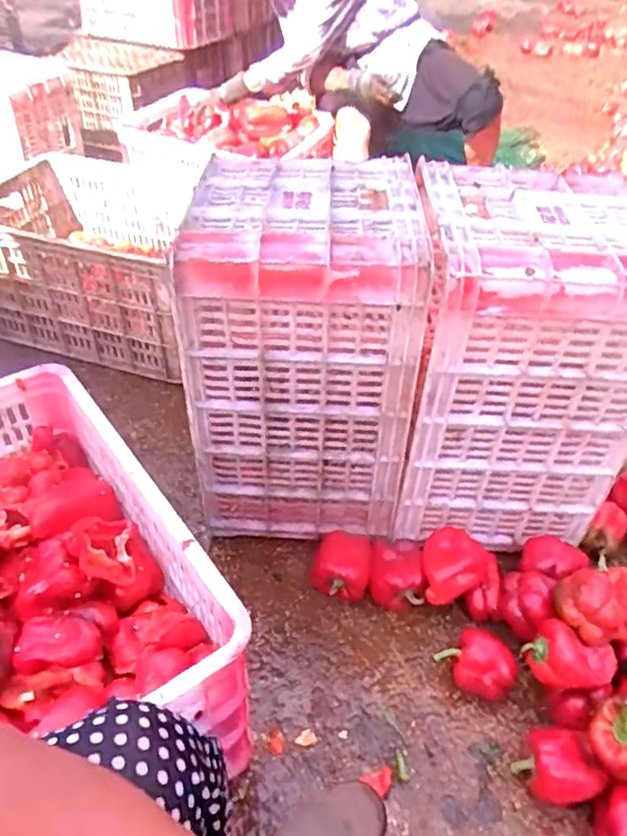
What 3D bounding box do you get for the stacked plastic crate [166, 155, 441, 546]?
[{"bbox_3d":[-0.012,-0.084,0.918,0.283,0.472,0.279,3,42,1],"label":"stacked plastic crate"}]

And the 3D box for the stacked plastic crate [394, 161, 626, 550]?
[{"bbox_3d":[0.283,-0.073,0.904,0.285,0.458,0.285,4,42,1],"label":"stacked plastic crate"}]

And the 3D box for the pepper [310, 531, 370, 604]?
[{"bbox_3d":[0.041,0.221,0.922,0.085,0.071,0.099,7,42,5],"label":"pepper"}]

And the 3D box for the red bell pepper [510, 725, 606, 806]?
[{"bbox_3d":[0.284,0.414,0.729,0.075,0.078,0.080,1,42,-1],"label":"red bell pepper"}]

